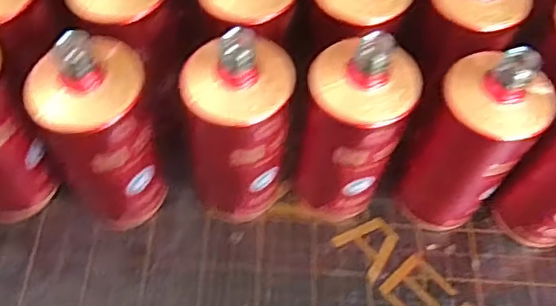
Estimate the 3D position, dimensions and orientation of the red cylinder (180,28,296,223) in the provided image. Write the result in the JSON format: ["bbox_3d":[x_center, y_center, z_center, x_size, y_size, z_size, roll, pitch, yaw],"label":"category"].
[{"bbox_3d":[-0.031,-0.014,0.479,0.080,0.194,0.072,-2,61,-2],"label":"red cylinder"}]

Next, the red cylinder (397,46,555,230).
[{"bbox_3d":[0.164,-0.007,0.495,0.088,0.206,0.080,33,65,16],"label":"red cylinder"}]

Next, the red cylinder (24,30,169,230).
[{"bbox_3d":[-0.139,-0.011,0.471,0.082,0.200,0.071,-30,66,-17],"label":"red cylinder"}]

